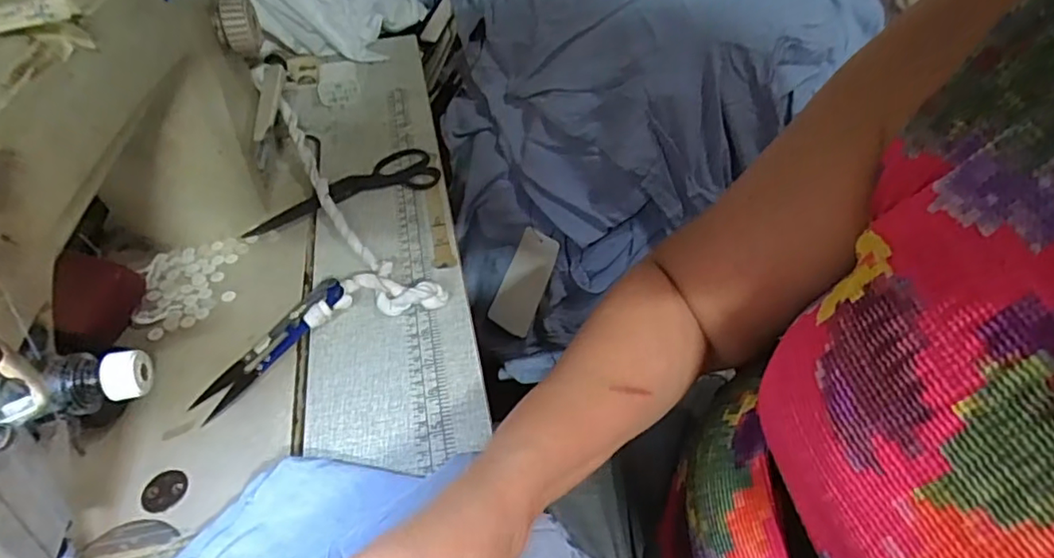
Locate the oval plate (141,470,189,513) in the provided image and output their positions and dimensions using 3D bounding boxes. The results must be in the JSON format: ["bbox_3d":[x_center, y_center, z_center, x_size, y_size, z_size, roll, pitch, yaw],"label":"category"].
[{"bbox_3d":[-0.207,0.120,0.332,0.023,0.004,0.024,2,45,5],"label":"oval plate"}]

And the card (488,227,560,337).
[{"bbox_3d":[-0.003,0.003,0.653,0.053,0.117,0.006,30,18,23],"label":"card"}]

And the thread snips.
[{"bbox_3d":[-0.170,0.043,0.390,0.025,0.010,0.115,31,67,27],"label":"thread snips"}]

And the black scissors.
[{"bbox_3d":[-0.164,-0.080,0.517,0.168,0.007,0.064,-22,48,-18],"label":"black scissors"}]

